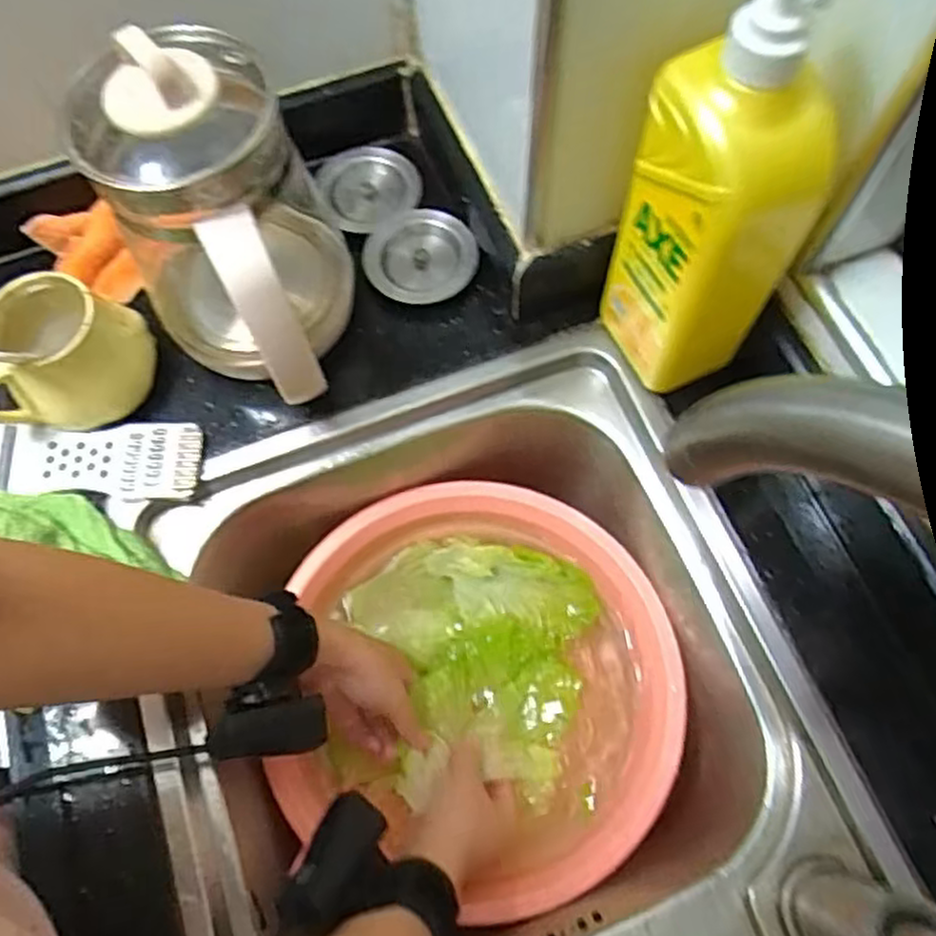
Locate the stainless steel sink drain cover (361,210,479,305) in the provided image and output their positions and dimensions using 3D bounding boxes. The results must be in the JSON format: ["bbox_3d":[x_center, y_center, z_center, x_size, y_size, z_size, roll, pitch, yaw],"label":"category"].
[{"bbox_3d":[-0.036,-0.160,0.562,0.085,0.017,0.083,8,68,6],"label":"stainless steel sink drain cover"}]

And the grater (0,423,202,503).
[{"bbox_3d":[-0.268,-0.004,0.509,0.157,0.016,0.055,0,67,2],"label":"grater"}]

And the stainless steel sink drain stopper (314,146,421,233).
[{"bbox_3d":[-0.079,-0.227,0.585,0.081,0.019,0.084,-1,67,2],"label":"stainless steel sink drain stopper"}]

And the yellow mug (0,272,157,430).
[{"bbox_3d":[-0.276,-0.078,0.493,0.104,0.083,0.074,-15,67,-4],"label":"yellow mug"}]

